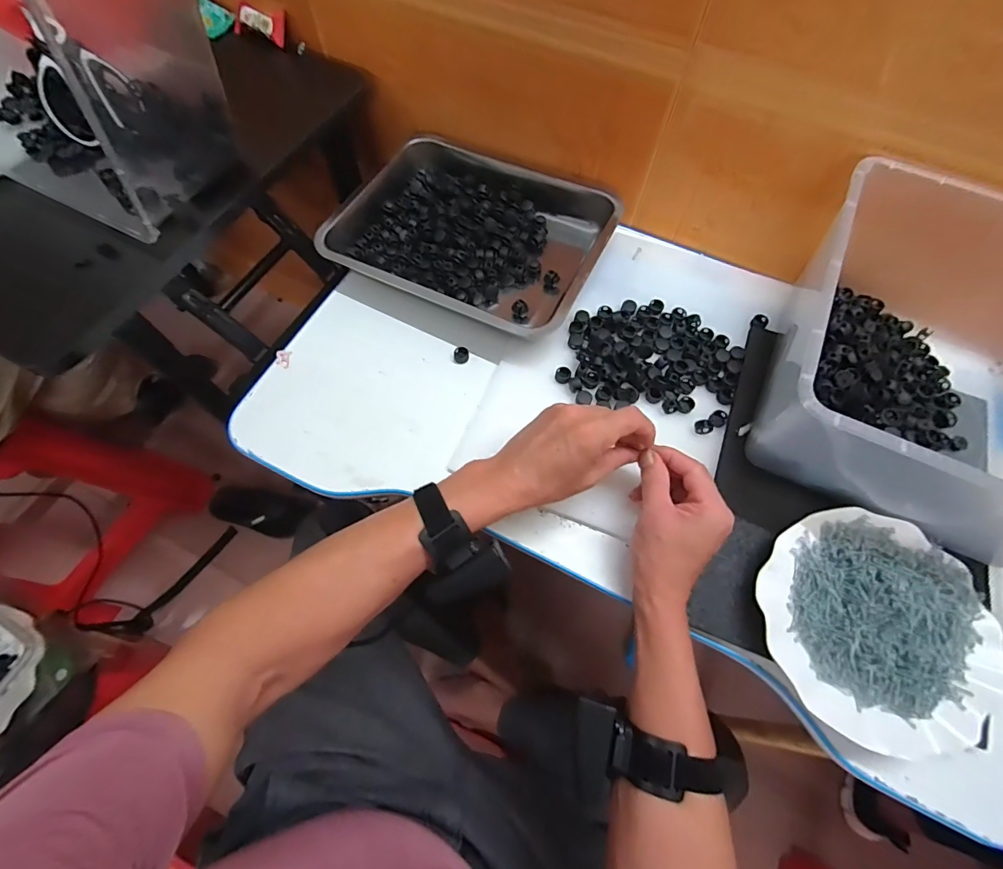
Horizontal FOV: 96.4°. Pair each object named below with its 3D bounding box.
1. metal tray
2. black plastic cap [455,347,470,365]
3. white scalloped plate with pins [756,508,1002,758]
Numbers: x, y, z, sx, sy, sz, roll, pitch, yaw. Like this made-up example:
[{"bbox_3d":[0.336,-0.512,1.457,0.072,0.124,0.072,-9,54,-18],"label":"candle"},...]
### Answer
[{"bbox_3d":[-0.030,-0.260,0.556,0.320,0.054,0.268,29,69,11],"label":"metal tray"},{"bbox_3d":[-0.045,-0.090,0.509,0.017,0.010,0.016,0,66,-1],"label":"black plastic cap"},{"bbox_3d":[0.310,0.159,0.374,0.176,0.038,0.179,0,66,-1],"label":"white scalloped plate with pins"}]

